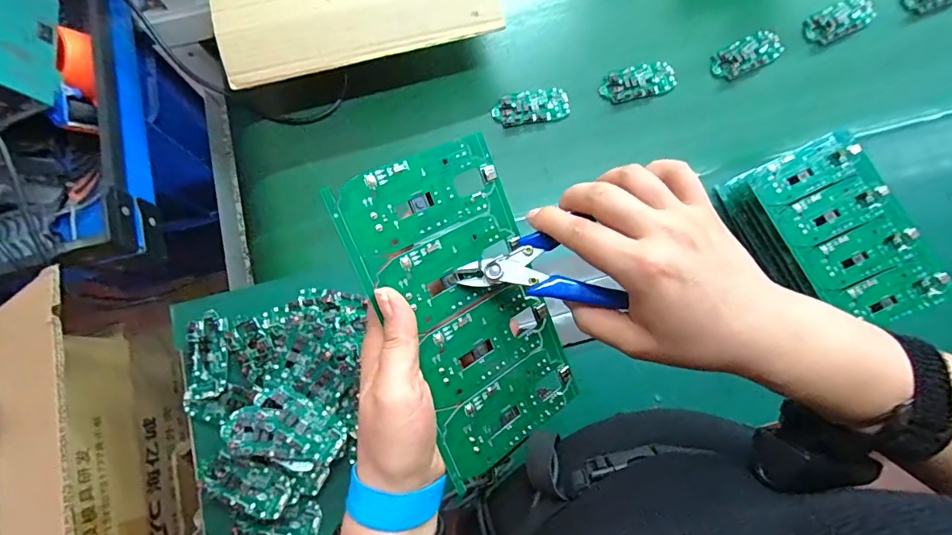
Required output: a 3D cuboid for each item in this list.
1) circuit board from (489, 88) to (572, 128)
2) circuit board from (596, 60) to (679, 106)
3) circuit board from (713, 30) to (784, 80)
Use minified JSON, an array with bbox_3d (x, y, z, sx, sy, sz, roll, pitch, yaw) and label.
[{"bbox_3d":[0.073,-0.214,0.624,0.101,0.011,0.045,-9,79,-1],"label":"circuit board"},{"bbox_3d":[0.219,-0.250,0.631,0.100,0.014,0.045,-14,82,-3],"label":"circuit board"},{"bbox_3d":[0.374,-0.294,0.641,0.098,0.017,0.048,-30,72,-5],"label":"circuit board"}]

